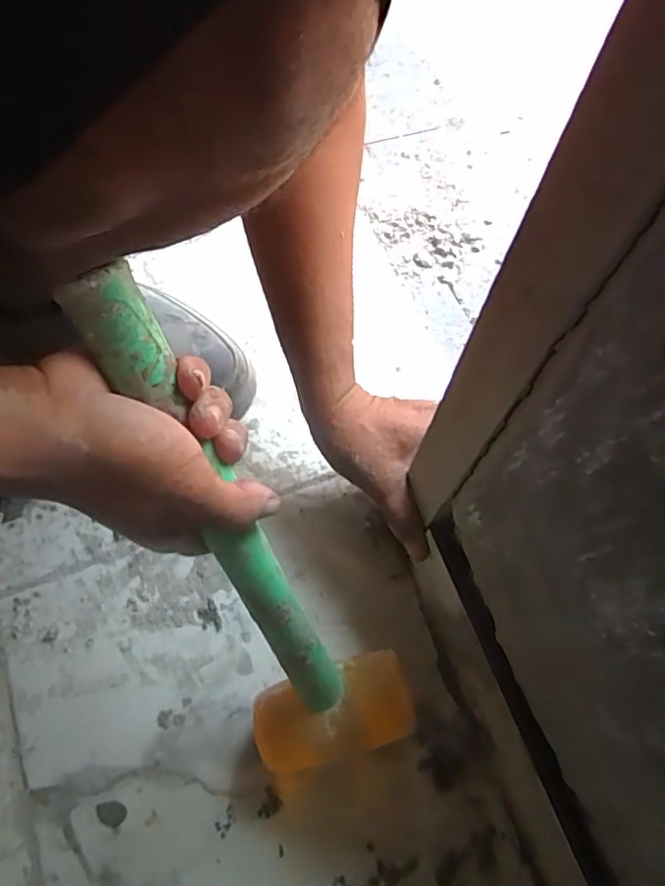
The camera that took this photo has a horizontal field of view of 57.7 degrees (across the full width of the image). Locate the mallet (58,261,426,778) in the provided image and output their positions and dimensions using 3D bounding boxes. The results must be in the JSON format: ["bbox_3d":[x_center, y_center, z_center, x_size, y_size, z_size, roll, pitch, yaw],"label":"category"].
[{"bbox_3d":[-0.041,0.061,0.306,0.087,0.308,0.051,-29,29,-14],"label":"mallet"}]

